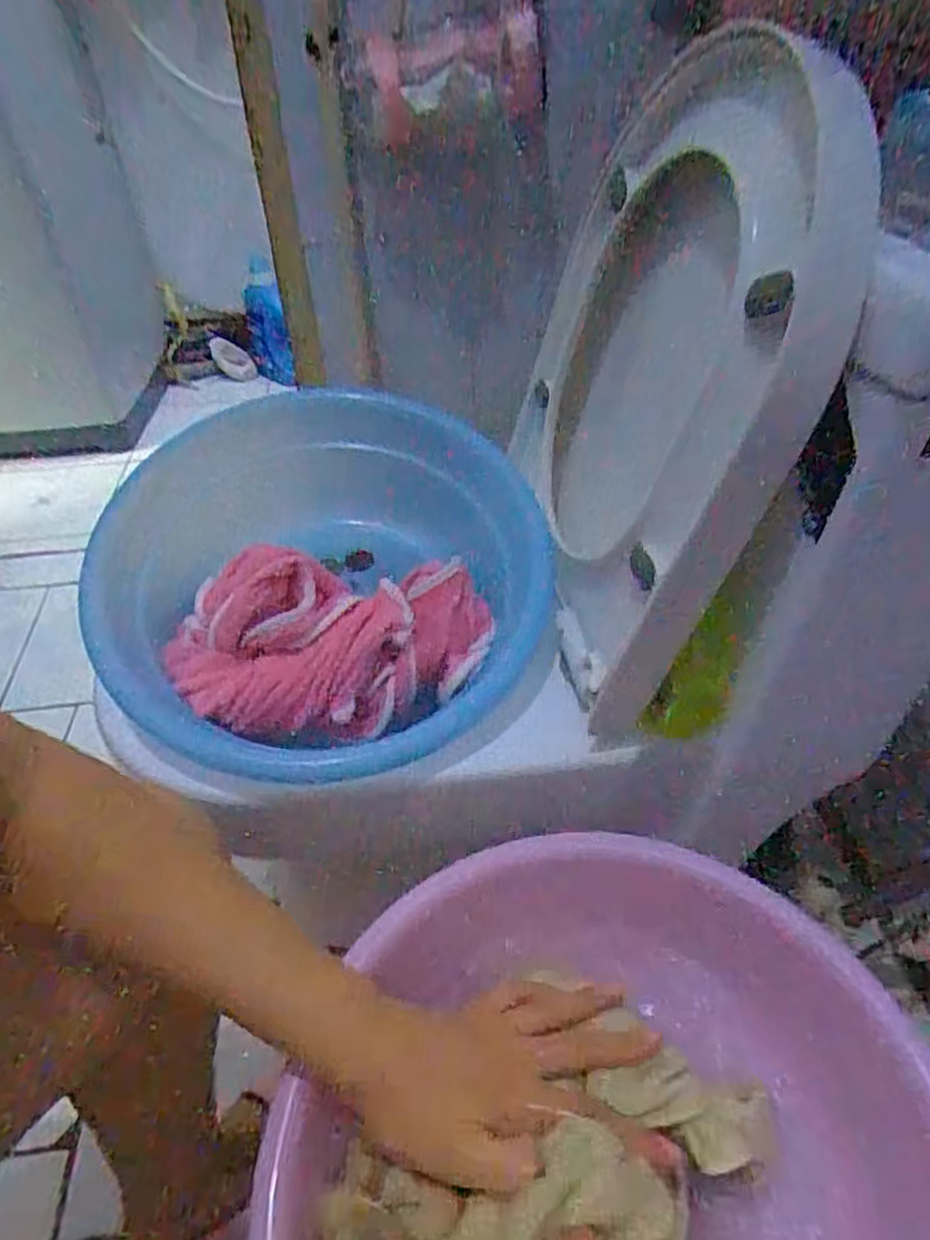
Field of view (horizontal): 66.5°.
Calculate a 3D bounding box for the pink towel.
[{"bbox_3d":[-0.111,0.016,0.587,0.254,0.146,0.068,4,5,-4],"label":"pink towel"}]

